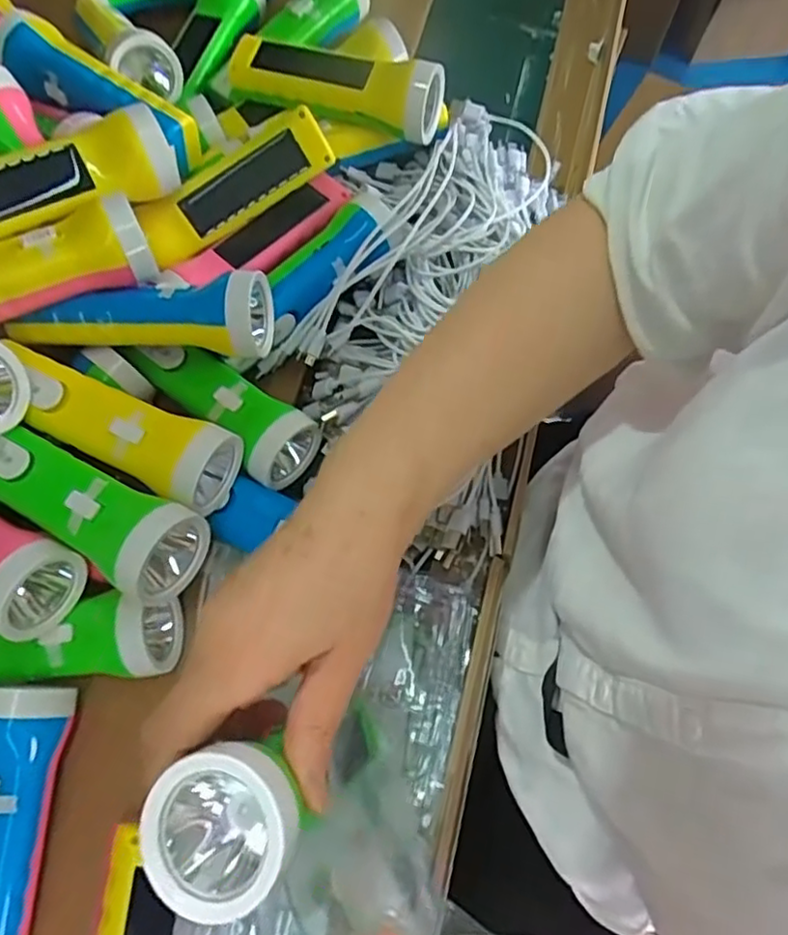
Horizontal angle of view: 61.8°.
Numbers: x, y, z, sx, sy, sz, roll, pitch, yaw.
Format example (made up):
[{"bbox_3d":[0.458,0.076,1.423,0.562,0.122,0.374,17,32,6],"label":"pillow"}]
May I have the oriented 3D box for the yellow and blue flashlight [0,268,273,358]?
[{"bbox_3d":[-0.158,-0.093,0.420,0.155,0.054,0.047,1,70,-1],"label":"yellow and blue flashlight"}]

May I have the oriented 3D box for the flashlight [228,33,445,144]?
[{"bbox_3d":[-0.047,-0.291,0.508,0.161,0.058,0.043,17,70,5],"label":"flashlight"}]

